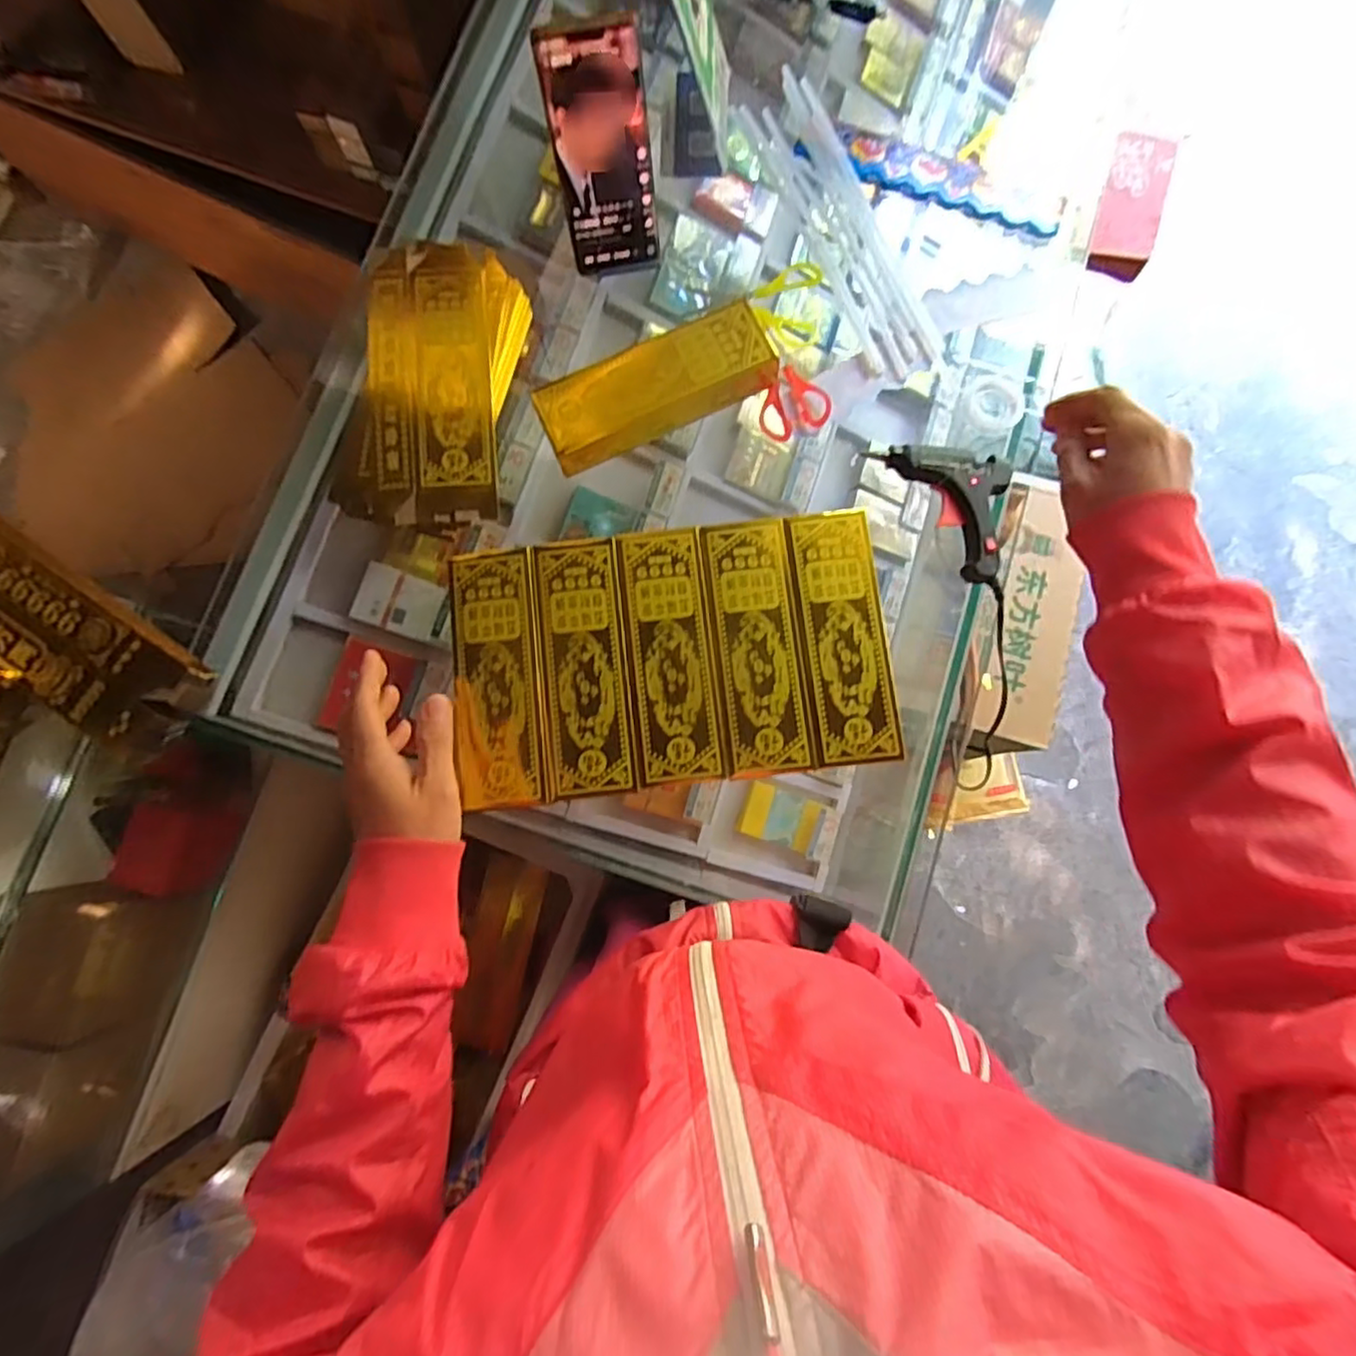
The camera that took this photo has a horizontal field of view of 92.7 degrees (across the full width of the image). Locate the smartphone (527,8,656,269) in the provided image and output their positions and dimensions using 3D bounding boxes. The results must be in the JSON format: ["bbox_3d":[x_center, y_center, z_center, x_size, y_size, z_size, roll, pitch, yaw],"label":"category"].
[{"bbox_3d":[-0.058,-0.406,0.509,0.073,0.162,0.007,-10,55,-1],"label":"smartphone"}]

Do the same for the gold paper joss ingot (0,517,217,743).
[{"bbox_3d":[-0.512,-0.045,0.525,0.280,0.038,0.089,33,83,5],"label":"gold paper joss ingot"}]

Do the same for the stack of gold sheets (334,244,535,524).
[{"bbox_3d":[-0.203,-0.245,0.542,0.127,0.031,0.238,5,81,2],"label":"stack of gold sheets"}]

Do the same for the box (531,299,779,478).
[{"bbox_3d":[-0.019,-0.242,0.535,0.196,0.037,0.069,-24,82,-3],"label":"box"}]

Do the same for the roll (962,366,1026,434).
[{"bbox_3d":[0.266,-0.235,0.545,0.050,0.015,0.053,0,81,1],"label":"roll"}]

